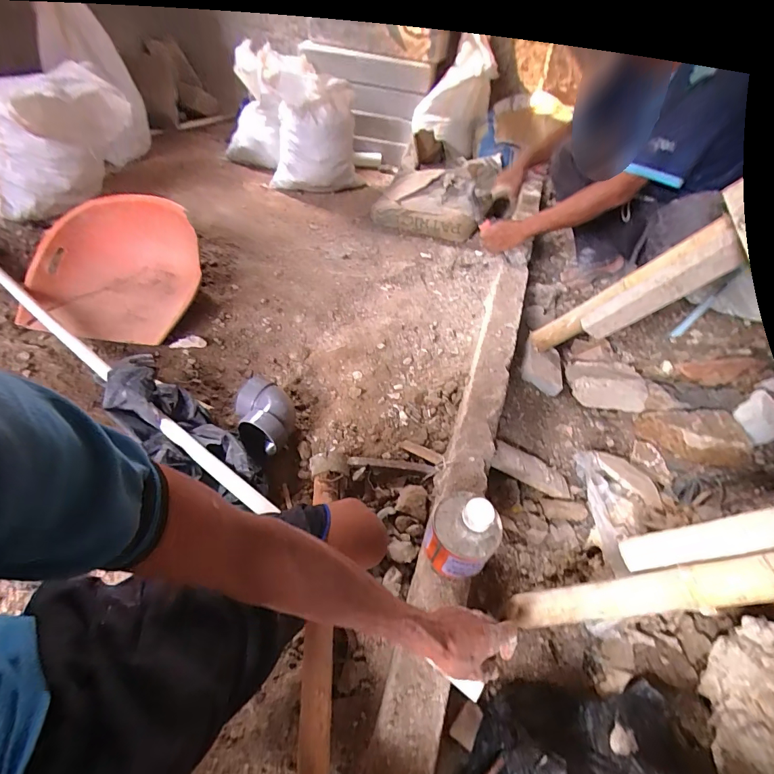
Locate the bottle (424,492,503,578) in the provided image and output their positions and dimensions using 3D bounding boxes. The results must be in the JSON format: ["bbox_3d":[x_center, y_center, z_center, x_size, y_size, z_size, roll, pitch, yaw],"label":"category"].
[{"bbox_3d":[0.109,0.221,0.590,0.092,0.108,0.088,5,45,-5],"label":"bottle"}]

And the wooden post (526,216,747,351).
[{"bbox_3d":[0.518,-0.185,0.903,0.109,0.453,0.094,-32,89,-33],"label":"wooden post"}]

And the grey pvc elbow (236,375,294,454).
[{"bbox_3d":[-0.243,0.057,0.810,0.109,0.092,0.146,-8,46,-15],"label":"grey pvc elbow"}]

